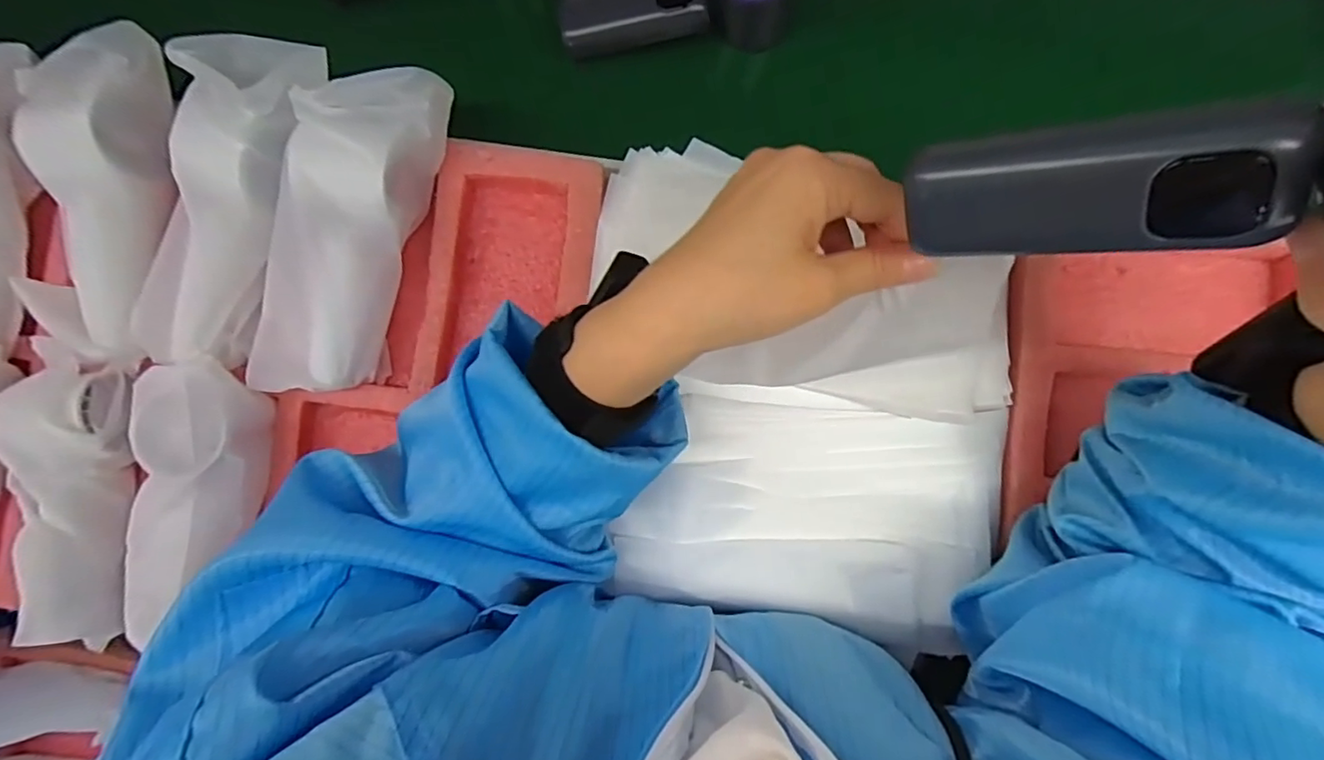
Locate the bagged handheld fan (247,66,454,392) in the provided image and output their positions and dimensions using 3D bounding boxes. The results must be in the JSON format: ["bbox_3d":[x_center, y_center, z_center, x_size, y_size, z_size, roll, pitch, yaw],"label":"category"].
[{"bbox_3d":[-0.186,-0.086,0.361,0.077,0.063,0.195,12,89,2],"label":"bagged handheld fan"}]

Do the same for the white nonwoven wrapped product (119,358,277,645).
[{"bbox_3d":[-0.279,0.069,0.351,0.061,0.046,0.157,6,89,2],"label":"white nonwoven wrapped product"}]

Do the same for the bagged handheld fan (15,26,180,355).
[{"bbox_3d":[-0.334,-0.112,0.349,0.075,0.042,0.181,-8,88,1],"label":"bagged handheld fan"}]

